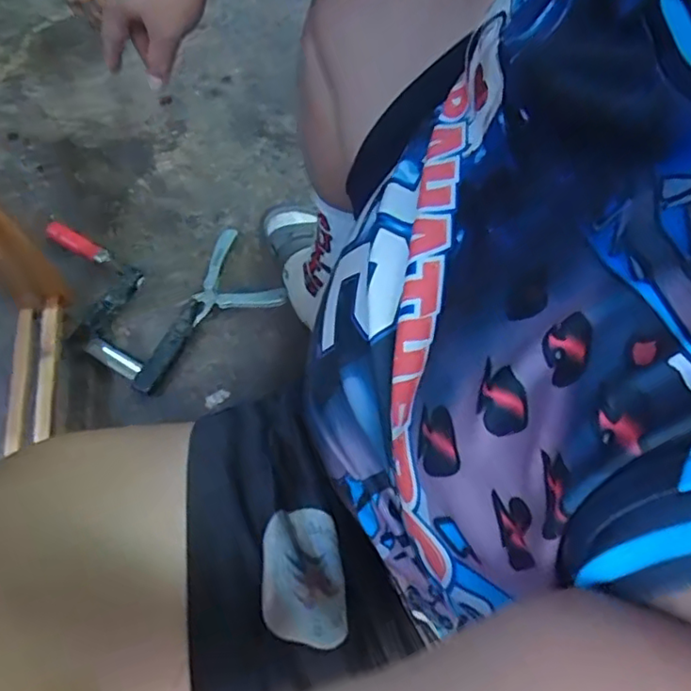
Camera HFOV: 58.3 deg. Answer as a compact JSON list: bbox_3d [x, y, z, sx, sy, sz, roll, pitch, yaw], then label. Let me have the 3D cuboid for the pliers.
[{"bbox_3d":[-0.169,-0.114,0.929,0.135,0.021,0.137,-15,71,-5],"label":"pliers"}]

